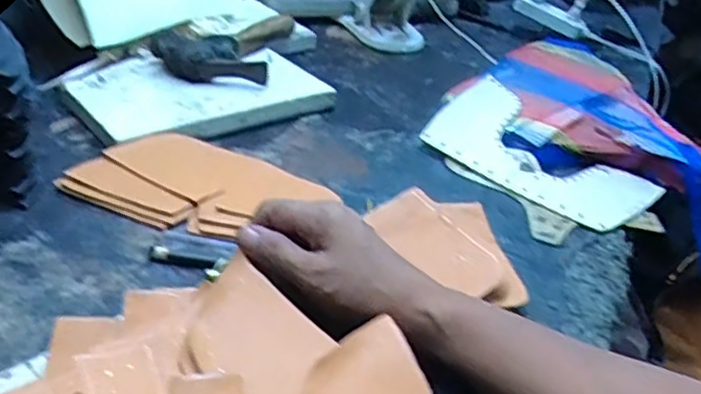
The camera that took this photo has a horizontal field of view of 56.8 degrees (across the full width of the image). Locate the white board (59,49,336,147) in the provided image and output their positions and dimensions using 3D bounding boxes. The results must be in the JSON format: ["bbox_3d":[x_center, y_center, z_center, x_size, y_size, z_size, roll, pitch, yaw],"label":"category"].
[{"bbox_3d":[-0.146,-0.102,0.621,0.216,0.028,0.156,-20,42,-36],"label":"white board"}]

